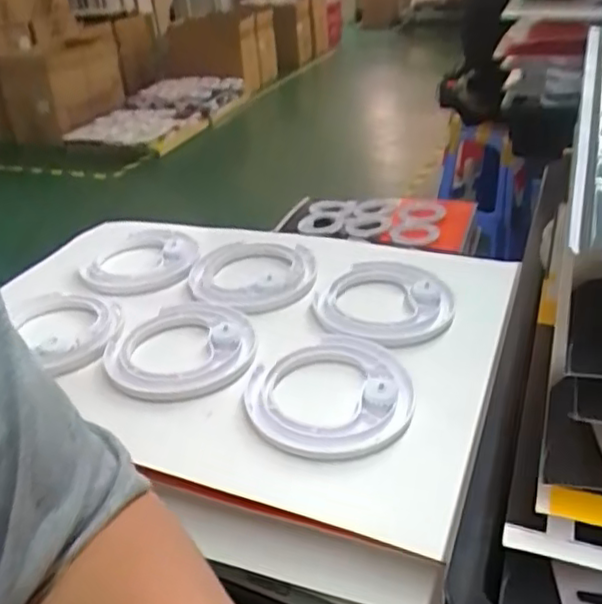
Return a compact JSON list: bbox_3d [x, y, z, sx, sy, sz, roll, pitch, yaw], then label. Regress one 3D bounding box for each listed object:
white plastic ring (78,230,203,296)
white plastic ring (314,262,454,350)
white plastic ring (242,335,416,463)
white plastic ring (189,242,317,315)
[{"bbox_3d":[-0.180,-0.045,0.725,0.126,0.023,0.138,-4,30,2],"label":"white plastic ring"},{"bbox_3d":[0.080,-0.001,0.617,0.125,0.022,0.127,-4,30,2],"label":"white plastic ring"},{"bbox_3d":[0.024,0.072,0.523,0.129,0.019,0.132,-4,30,2],"label":"white plastic ring"},{"bbox_3d":[-0.050,-0.032,0.684,0.128,0.017,0.149,-2,30,5],"label":"white plastic ring"}]

